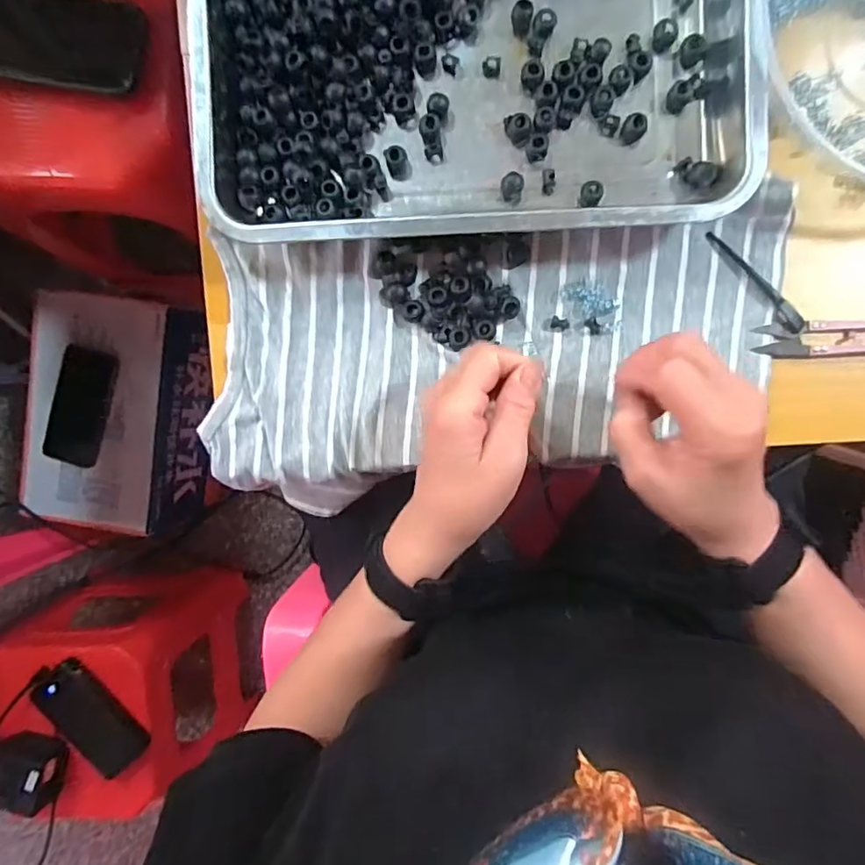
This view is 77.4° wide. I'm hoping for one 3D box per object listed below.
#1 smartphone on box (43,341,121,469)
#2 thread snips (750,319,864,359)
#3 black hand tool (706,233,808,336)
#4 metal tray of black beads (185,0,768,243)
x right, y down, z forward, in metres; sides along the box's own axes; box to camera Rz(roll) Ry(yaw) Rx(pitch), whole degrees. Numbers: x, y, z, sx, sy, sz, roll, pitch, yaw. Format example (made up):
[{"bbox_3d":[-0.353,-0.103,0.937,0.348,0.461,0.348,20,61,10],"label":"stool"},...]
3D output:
[{"bbox_3d":[-0.502,-0.037,0.767,0.075,0.011,0.168,16,96,3],"label":"smartphone on box"},{"bbox_3d":[0.268,-0.062,0.356,0.098,0.013,0.024,-2,94,4],"label":"thread snips"},{"bbox_3d":[0.215,-0.100,0.360,0.089,0.005,0.012,45,96,0],"label":"black hand tool"},{"bbox_3d":[0.022,-0.259,0.342,0.339,0.042,0.267,-1,95,4],"label":"metal tray of black beads"}]

